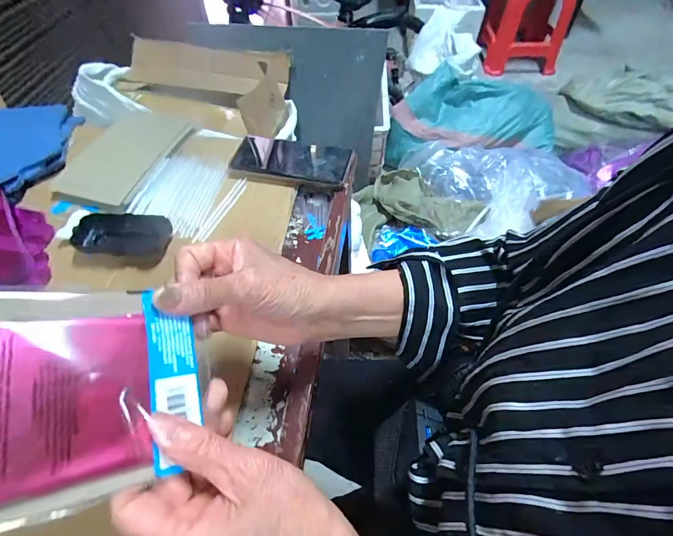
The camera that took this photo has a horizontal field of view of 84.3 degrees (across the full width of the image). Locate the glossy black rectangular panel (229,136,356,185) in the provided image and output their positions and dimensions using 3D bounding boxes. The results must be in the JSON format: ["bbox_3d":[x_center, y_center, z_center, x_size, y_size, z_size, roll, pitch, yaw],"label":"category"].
[{"bbox_3d":[-0.058,-0.152,0.513,0.156,0.018,0.065,9,55,7],"label":"glossy black rectangular panel"}]

